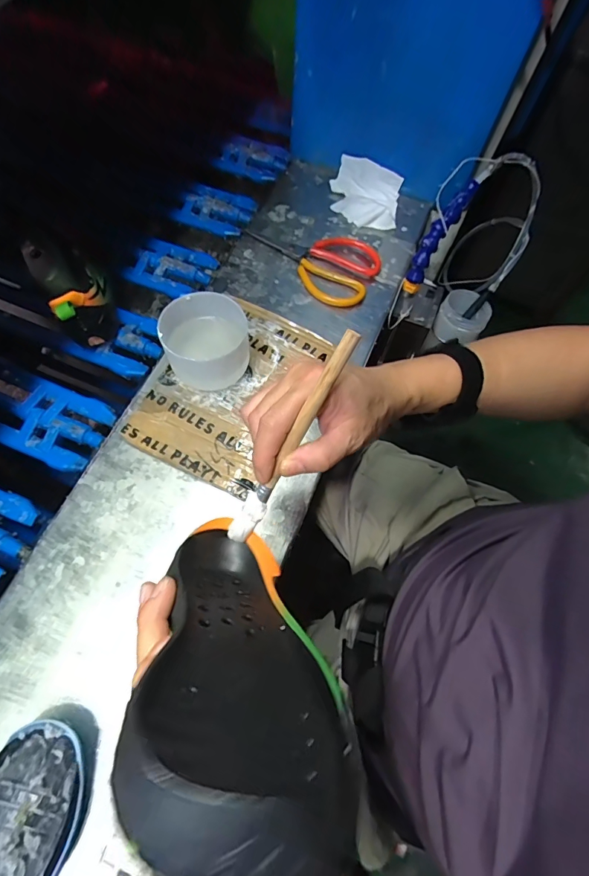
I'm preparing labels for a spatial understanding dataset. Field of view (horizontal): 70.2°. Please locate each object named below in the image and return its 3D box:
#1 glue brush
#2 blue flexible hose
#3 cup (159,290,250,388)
[{"bbox_3d":[-0.005,0.008,0.291,0.015,0.181,0.011,38,26,16],"label":"glue brush"},{"bbox_3d":[0.185,-0.260,0.541,0.022,0.037,0.144,38,114,16],"label":"blue flexible hose"},{"bbox_3d":[-0.098,-0.104,0.473,0.081,0.074,0.084,2,66,-3],"label":"cup"}]

